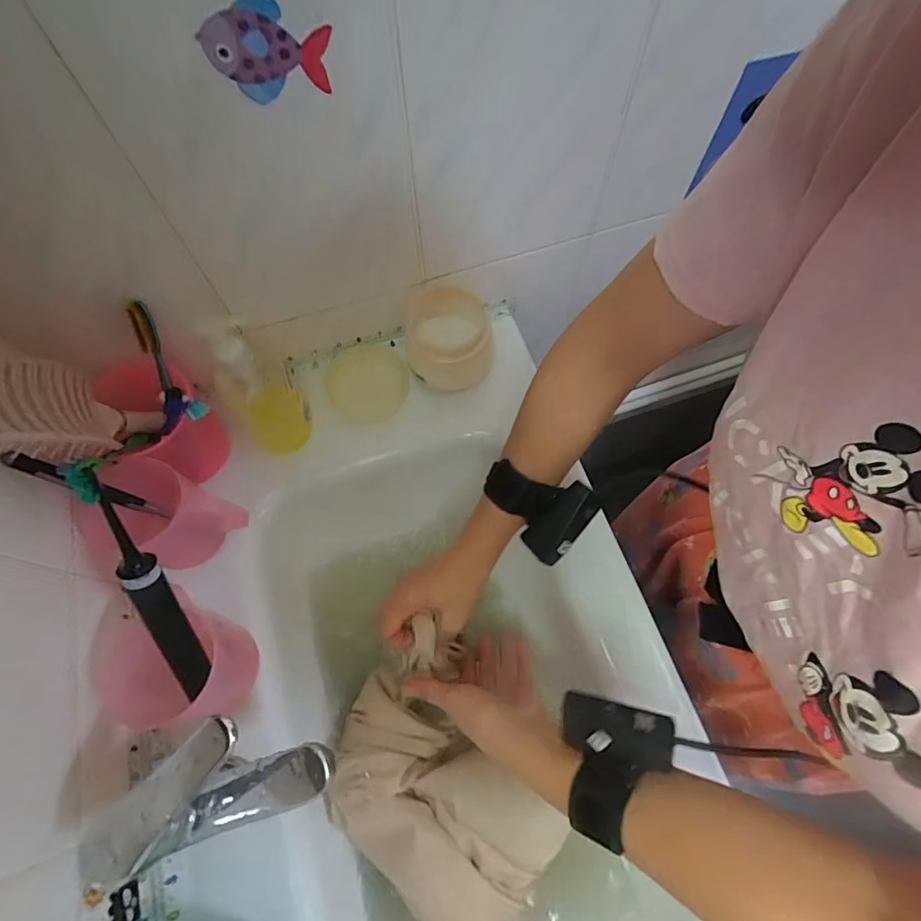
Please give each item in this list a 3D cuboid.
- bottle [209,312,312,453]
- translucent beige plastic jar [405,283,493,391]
[{"bbox_3d":[-0.197,-0.073,0.482,0.059,0.166,0.077,-25,68,-10],"label":"bottle"},{"bbox_3d":[-0.011,-0.133,0.553,0.095,0.080,0.086,-4,66,-1],"label":"translucent beige plastic jar"}]

